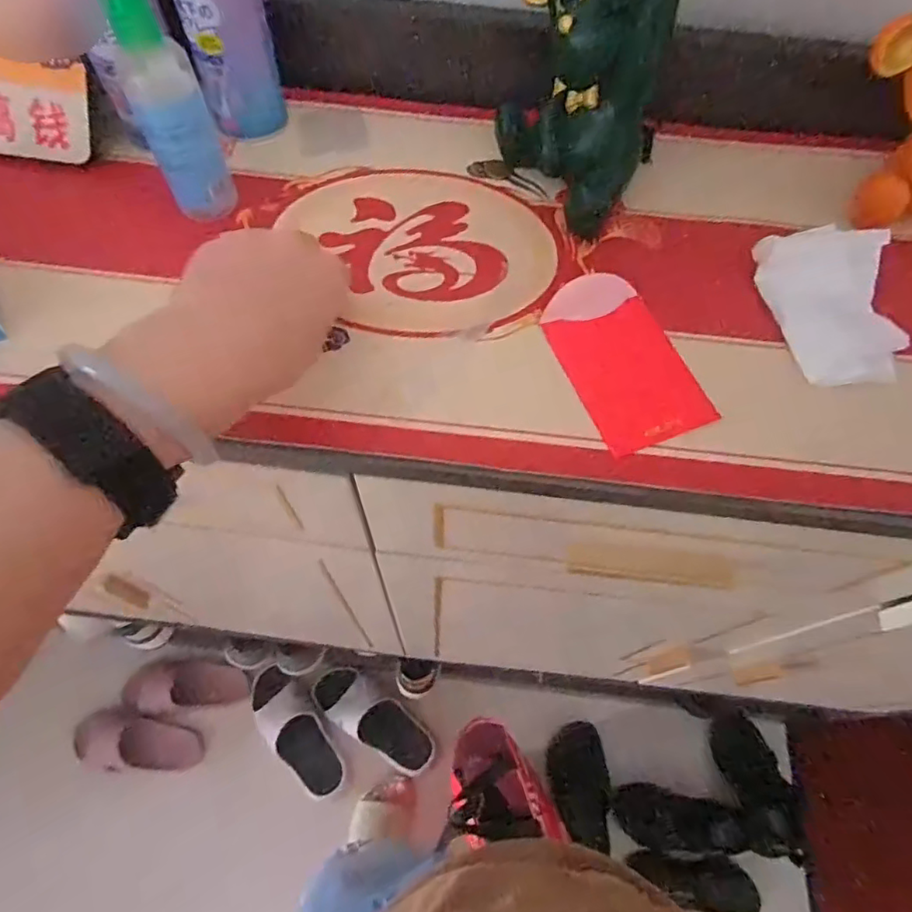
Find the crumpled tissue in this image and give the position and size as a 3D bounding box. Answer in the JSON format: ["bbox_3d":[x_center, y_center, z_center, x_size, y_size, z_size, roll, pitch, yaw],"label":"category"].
[{"bbox_3d":[0.225,-0.088,0.344,0.067,0.040,0.098,0,64,-1],"label":"crumpled tissue"}]

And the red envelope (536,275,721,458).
[{"bbox_3d":[0.097,-0.059,0.342,0.067,0.004,0.114,-20,69,-7],"label":"red envelope"}]

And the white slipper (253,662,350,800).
[{"bbox_3d":[-0.316,0.548,1.150,0.105,0.052,0.261,-38,71,-18],"label":"white slipper"}]

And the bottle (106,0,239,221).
[{"bbox_3d":[-0.163,-0.199,0.329,0.038,0.136,0.036,-24,67,-13],"label":"bottle"}]

